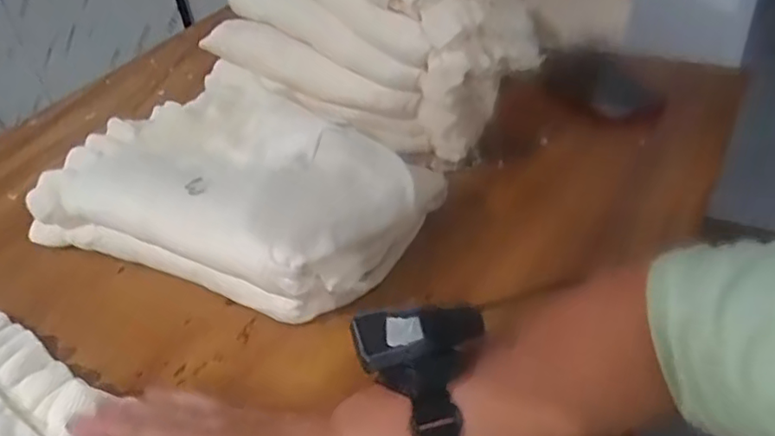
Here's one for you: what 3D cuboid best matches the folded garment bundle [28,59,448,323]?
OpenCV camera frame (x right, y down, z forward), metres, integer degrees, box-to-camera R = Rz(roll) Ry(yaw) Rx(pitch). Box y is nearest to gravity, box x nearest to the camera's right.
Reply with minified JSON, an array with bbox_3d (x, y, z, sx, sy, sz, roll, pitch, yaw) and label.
[{"bbox_3d":[-0.119,-0.035,0.549,0.301,0.078,0.216,13,42,23],"label":"folded garment bundle"}]

